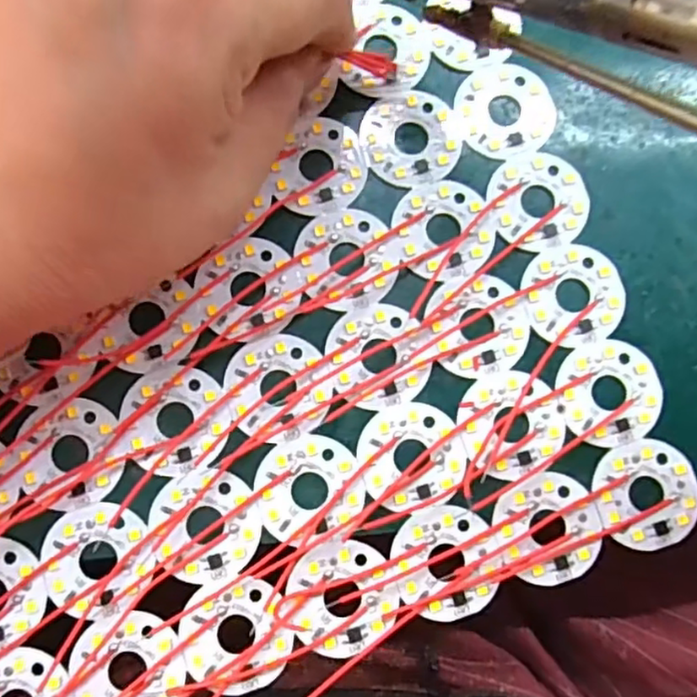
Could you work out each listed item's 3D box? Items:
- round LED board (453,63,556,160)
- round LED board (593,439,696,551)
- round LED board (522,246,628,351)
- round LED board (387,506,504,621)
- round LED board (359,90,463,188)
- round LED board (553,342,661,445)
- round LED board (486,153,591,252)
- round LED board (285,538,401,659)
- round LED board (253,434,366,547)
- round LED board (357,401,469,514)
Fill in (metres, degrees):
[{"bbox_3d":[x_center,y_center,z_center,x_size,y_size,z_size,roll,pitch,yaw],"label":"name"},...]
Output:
[{"bbox_3d":[0.049,-0.075,0.197,0.030,0.004,0.030,0,82,-2],"label":"round LED board"},{"bbox_3d":[0.086,0.042,0.182,0.029,0.004,0.030,0,82,-2],"label":"round LED board"},{"bbox_3d":[0.068,-0.016,0.189,0.031,0.004,0.030,0,82,-2],"label":"round LED board"},{"bbox_3d":[0.028,0.061,0.178,0.029,0.004,0.031,0,82,-2],"label":"round LED board"},{"bbox_3d":[0.020,-0.066,0.195,0.031,0.004,0.030,0,82,-2],"label":"round LED board"},{"bbox_3d":[0.078,0.013,0.186,0.029,0.004,0.030,-14,83,-4],"label":"round LED board"},{"bbox_3d":[0.059,-0.045,0.193,0.031,0.004,0.030,0,82,-2],"label":"round LED board"},{"bbox_3d":[-0.002,0.070,0.176,0.031,0.004,0.031,0,82,-2],"label":"round LED board"},{"bbox_3d":[-0.011,0.040,0.179,0.031,0.004,0.029,0,82,-2],"label":"round LED board"},{"bbox_3d":[0.019,0.031,0.181,0.031,0.004,0.030,0,82,-2],"label":"round LED board"}]

